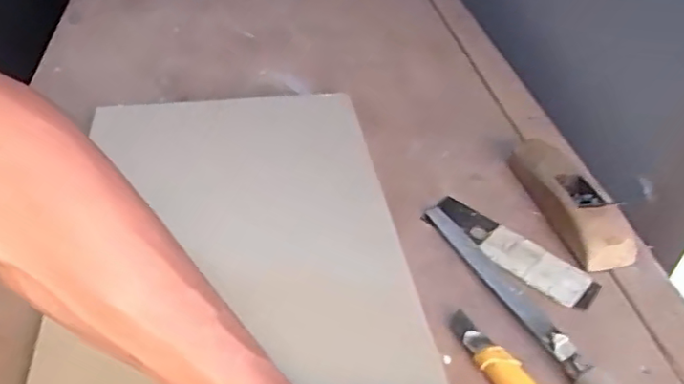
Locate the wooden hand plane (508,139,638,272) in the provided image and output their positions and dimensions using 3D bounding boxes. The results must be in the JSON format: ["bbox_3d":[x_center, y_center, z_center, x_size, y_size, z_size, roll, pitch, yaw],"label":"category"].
[{"bbox_3d":[0.245,0.002,0.625,0.065,0.042,0.186,-6,40,-10],"label":"wooden hand plane"}]

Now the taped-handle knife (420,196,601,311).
[{"bbox_3d":[0.165,0.057,0.586,0.053,0.009,0.179,-30,50,-33],"label":"taped-handle knife"}]

